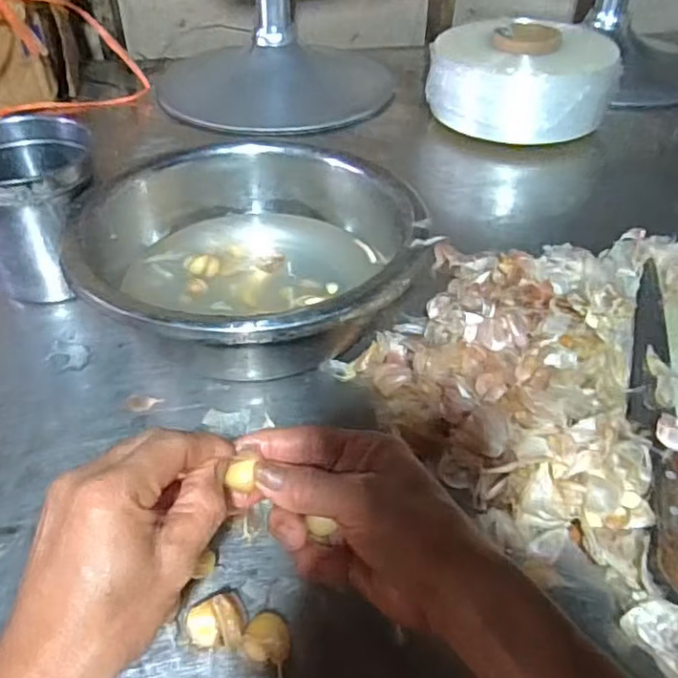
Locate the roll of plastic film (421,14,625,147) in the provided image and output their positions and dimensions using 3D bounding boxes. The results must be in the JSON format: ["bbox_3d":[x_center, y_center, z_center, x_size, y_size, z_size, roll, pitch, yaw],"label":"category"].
[{"bbox_3d":[0.241,-0.358,0.875,0.198,0.111,0.202,0,41,0],"label":"roll of plastic film"}]

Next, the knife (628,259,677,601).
[{"bbox_3d":[0.245,0.043,0.491,0.034,0.019,0.337,12,43,13],"label":"knife"}]

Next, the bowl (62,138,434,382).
[{"bbox_3d":[-0.074,-0.060,0.553,0.285,0.106,0.259,30,49,29],"label":"bowl"}]

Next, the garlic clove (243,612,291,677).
[{"bbox_3d":[-0.040,0.173,0.364,0.028,0.013,0.028,0,41,0],"label":"garlic clove"}]

